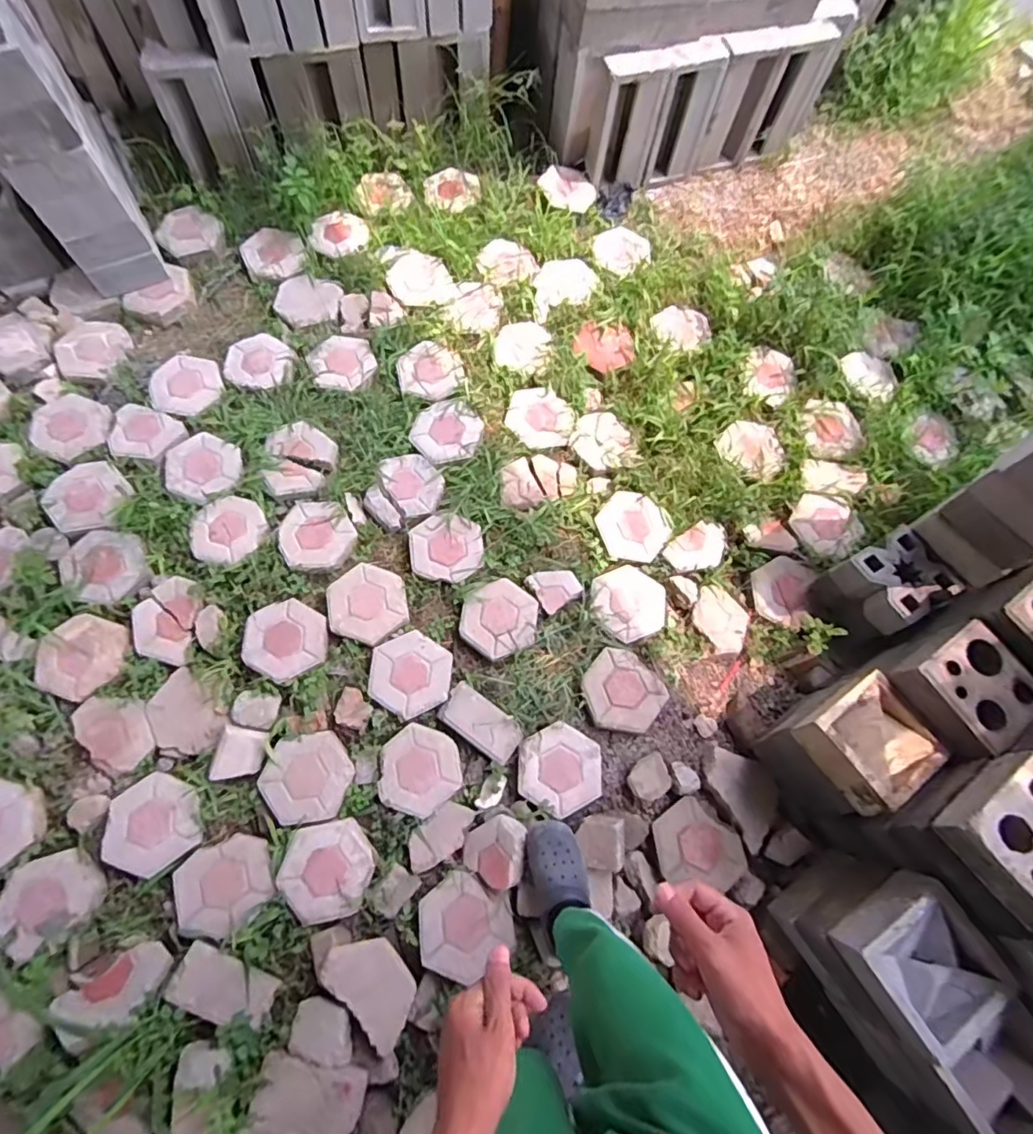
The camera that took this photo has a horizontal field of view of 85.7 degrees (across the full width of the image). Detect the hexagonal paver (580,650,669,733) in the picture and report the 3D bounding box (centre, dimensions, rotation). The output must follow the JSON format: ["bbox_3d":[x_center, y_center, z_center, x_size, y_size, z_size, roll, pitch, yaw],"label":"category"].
[{"bbox_3d":[0.271,0.306,1.403,0.204,0.044,0.202,8,70,0],"label":"hexagonal paver"}]

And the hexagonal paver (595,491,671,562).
[{"bbox_3d":[0.332,-0.115,1.581,0.188,0.030,0.199,-17,72,-9],"label":"hexagonal paver"}]

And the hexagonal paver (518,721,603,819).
[{"bbox_3d":[0.109,0.484,1.343,0.205,0.027,0.190,29,71,8],"label":"hexagonal paver"}]

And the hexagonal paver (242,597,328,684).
[{"bbox_3d":[-0.588,0.180,1.407,0.210,0.042,0.196,-29,74,-12],"label":"hexagonal paver"}]

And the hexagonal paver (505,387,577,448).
[{"bbox_3d":[0.071,-0.440,1.622,0.190,0.022,0.172,15,70,3],"label":"hexagonal paver"}]

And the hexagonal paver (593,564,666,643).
[{"bbox_3d":[0.311,0.093,1.501,0.192,0.034,0.193,-24,73,-11],"label":"hexagonal paver"}]

